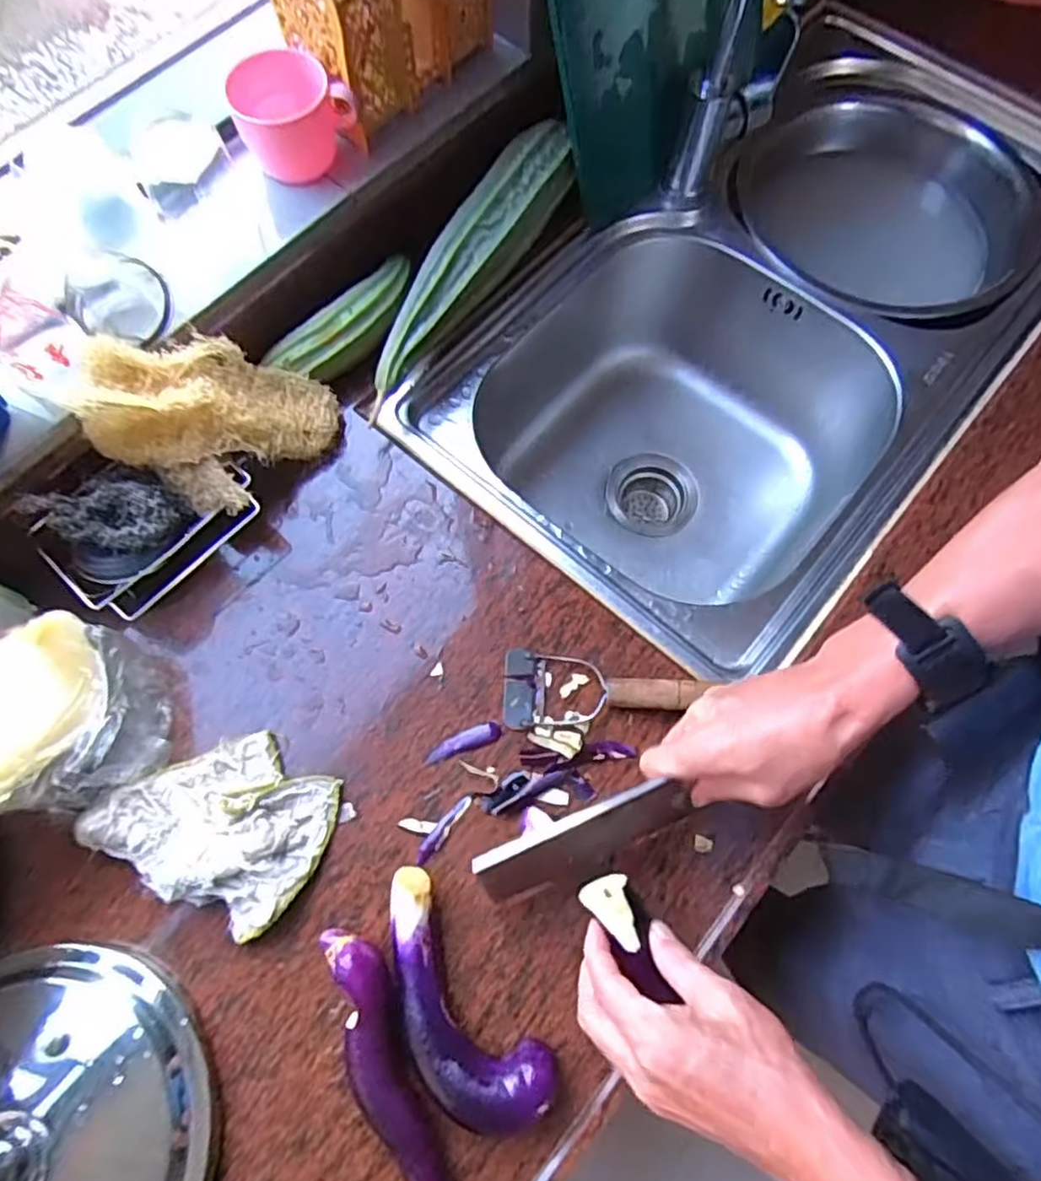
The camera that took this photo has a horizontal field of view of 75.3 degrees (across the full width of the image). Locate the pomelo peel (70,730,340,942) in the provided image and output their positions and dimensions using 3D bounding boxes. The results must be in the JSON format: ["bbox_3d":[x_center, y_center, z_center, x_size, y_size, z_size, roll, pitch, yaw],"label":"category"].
[{"bbox_3d":[-0.210,0.160,0.477,0.145,0.029,0.115,30,73,9],"label":"pomelo peel"}]

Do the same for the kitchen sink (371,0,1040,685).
[{"bbox_3d":[0.257,-0.265,0.750,0.402,0.230,0.744,40,75,12],"label":"kitchen sink"}]

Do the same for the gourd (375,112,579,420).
[{"bbox_3d":[-0.048,-0.295,0.610,0.056,0.059,0.304,31,73,9],"label":"gourd"}]

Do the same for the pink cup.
[{"bbox_3d":[-0.197,-0.414,0.579,0.093,0.062,0.088,0,71,-1],"label":"pink cup"}]

